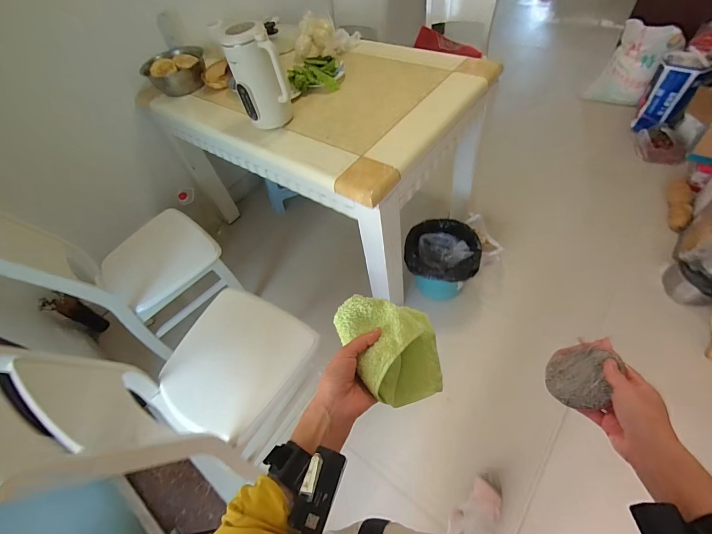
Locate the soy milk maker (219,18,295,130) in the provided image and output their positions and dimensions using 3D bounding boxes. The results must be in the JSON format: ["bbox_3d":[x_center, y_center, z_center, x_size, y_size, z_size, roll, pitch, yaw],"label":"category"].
[{"bbox_3d":[-0.292,-0.562,1.030,0.145,0.280,0.109,-23,58,-11],"label":"soy milk maker"}]

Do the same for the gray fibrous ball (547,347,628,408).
[{"bbox_3d":[0.306,0.148,0.464,0.017,0.078,0.087,41,72,-20],"label":"gray fibrous ball"}]

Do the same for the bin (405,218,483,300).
[{"bbox_3d":[0.353,-0.016,1.427,0.298,0.266,0.263,20,60,16],"label":"bin"}]

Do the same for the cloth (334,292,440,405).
[{"bbox_3d":[0.048,0.101,0.450,0.118,0.068,0.146,-19,58,-9],"label":"cloth"}]

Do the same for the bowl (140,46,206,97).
[{"bbox_3d":[-0.735,-0.799,1.363,0.233,0.076,0.233,-13,57,-5],"label":"bowl"}]

